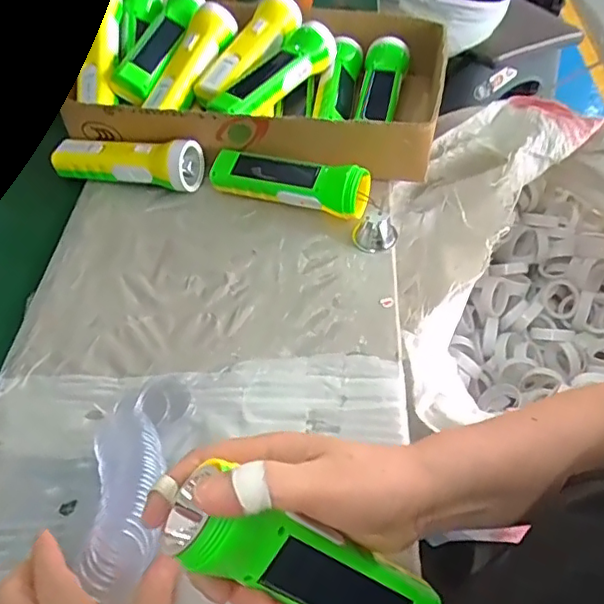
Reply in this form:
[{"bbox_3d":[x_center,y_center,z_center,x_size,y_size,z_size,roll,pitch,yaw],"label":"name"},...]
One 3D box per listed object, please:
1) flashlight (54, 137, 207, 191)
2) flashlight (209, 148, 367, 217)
[{"bbox_3d":[-0.178,-0.138,0.576,0.156,0.056,0.046,4,51,8],"label":"flashlight"},{"bbox_3d":[-0.012,-0.118,0.569,0.157,0.052,0.046,15,54,11],"label":"flashlight"}]

